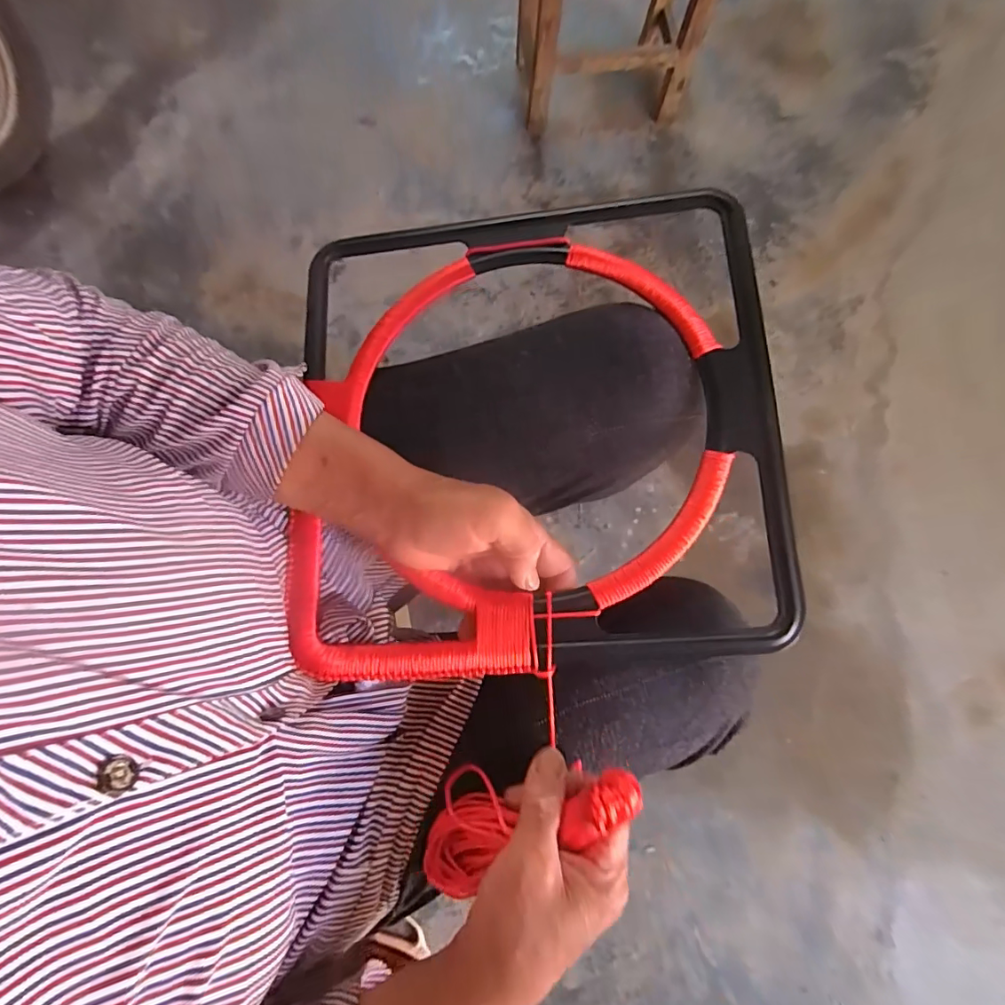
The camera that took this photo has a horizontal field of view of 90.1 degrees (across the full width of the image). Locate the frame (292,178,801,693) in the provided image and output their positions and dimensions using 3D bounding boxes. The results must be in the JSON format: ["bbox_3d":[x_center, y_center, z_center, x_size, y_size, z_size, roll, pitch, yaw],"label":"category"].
[{"bbox_3d":[0.017,-0.055,0.346,0.323,0.018,0.331,-3,79,5],"label":"frame"}]

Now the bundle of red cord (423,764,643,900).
[{"bbox_3d":[0.012,0.188,0.295,0.141,0.028,0.063,-27,77,26],"label":"bundle of red cord"}]

